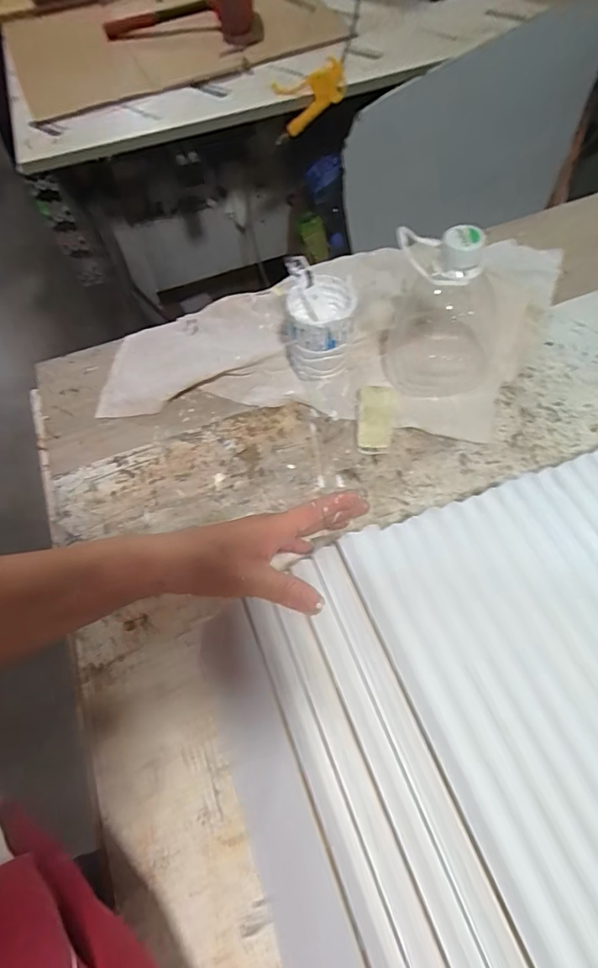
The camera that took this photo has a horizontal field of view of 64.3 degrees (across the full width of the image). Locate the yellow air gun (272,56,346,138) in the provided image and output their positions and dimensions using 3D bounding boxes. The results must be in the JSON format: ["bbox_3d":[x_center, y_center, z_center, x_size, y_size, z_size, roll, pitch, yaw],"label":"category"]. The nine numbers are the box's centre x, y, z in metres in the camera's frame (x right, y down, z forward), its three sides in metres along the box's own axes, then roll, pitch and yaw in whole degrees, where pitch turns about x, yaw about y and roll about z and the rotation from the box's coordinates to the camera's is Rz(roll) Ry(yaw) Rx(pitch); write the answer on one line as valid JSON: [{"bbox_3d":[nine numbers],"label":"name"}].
[{"bbox_3d":[0.016,-0.679,0.841,0.145,0.100,0.033,8,63,8],"label":"yellow air gun"}]

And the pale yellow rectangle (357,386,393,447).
[{"bbox_3d":[0.074,-0.063,0.463,0.032,0.019,0.068,4,62,6],"label":"pale yellow rectangle"}]

